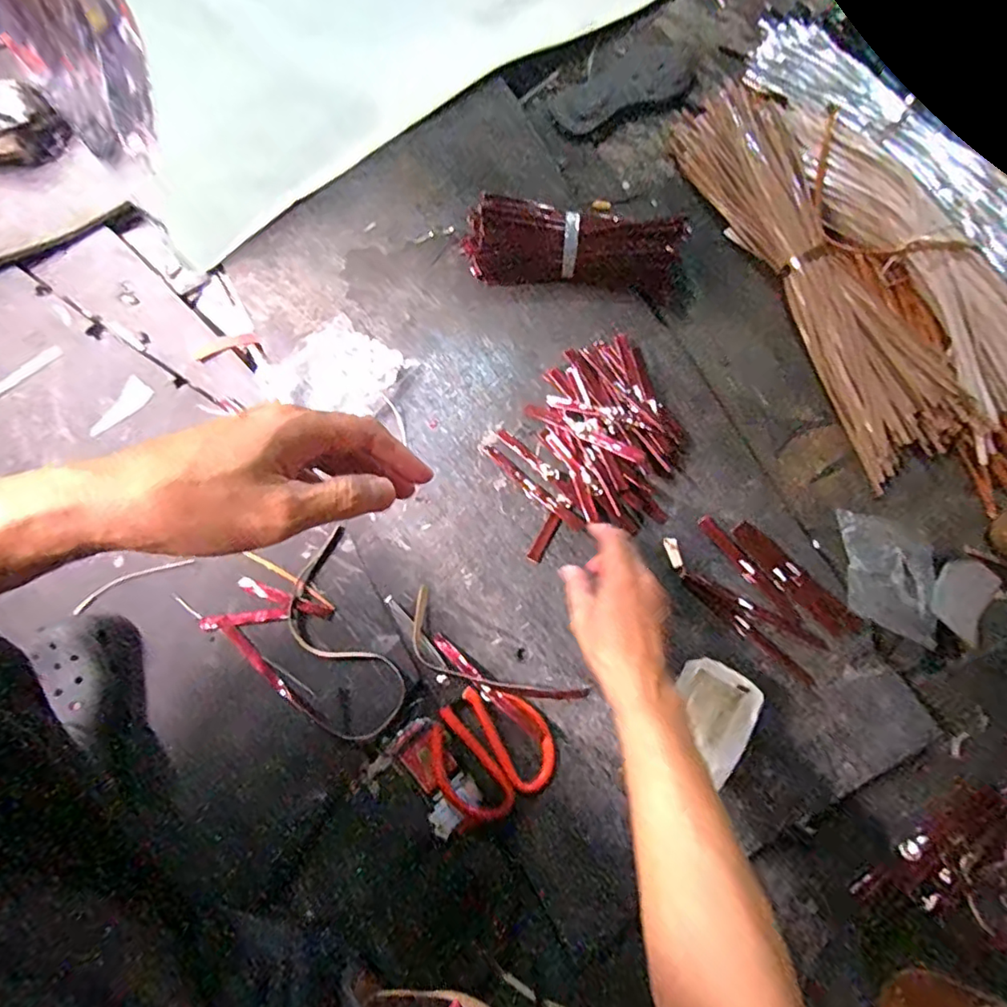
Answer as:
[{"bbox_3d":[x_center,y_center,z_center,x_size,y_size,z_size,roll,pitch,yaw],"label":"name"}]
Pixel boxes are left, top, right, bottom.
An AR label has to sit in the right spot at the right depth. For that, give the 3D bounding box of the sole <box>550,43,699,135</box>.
[{"bbox_3d":[0.163,-0.584,0.805,0.234,0.027,0.101,-29,78,-7],"label":"sole"}]

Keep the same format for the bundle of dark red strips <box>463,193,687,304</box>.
[{"bbox_3d":[0.080,-0.299,0.677,0.258,0.057,0.083,7,76,1],"label":"bundle of dark red strips"}]

